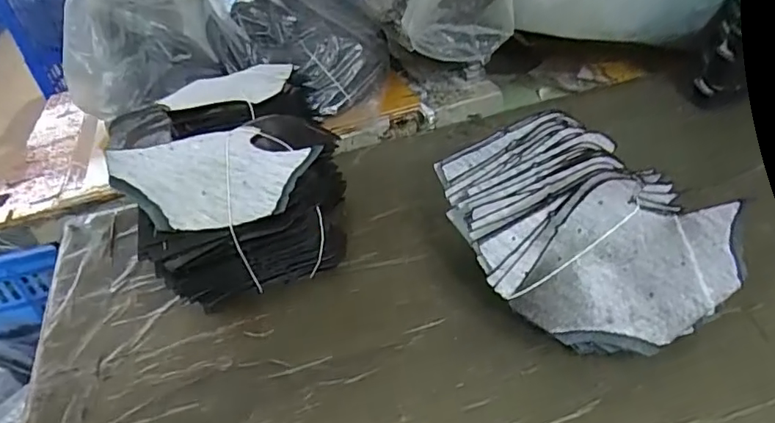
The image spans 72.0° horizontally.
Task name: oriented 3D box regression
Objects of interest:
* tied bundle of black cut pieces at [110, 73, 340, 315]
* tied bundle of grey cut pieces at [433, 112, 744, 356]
[{"bbox_3d":[-0.107,-0.007,0.402,0.149,0.119,0.143,-12,39,-9],"label":"tied bundle of black cut pieces"},{"bbox_3d":[0.121,0.009,0.371,0.139,0.098,0.201,-26,43,-24],"label":"tied bundle of grey cut pieces"}]

